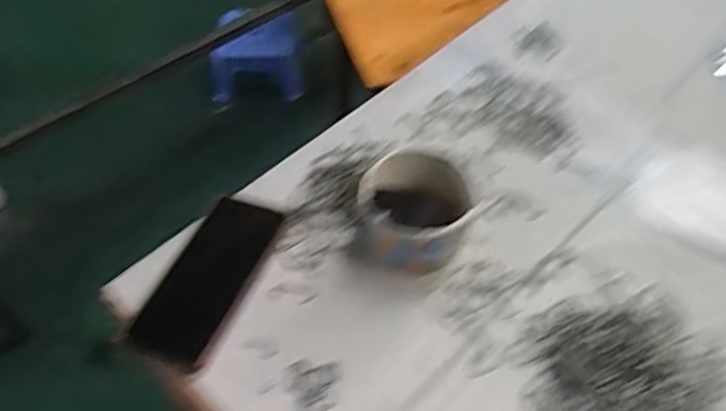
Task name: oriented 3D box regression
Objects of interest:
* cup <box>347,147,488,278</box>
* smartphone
[{"bbox_3d":[0.045,0.010,0.558,0.091,0.081,0.088,-1,52,1],"label":"cup"},{"bbox_3d":[-0.131,0.062,0.555,0.068,0.014,0.152,23,63,6],"label":"smartphone"}]

